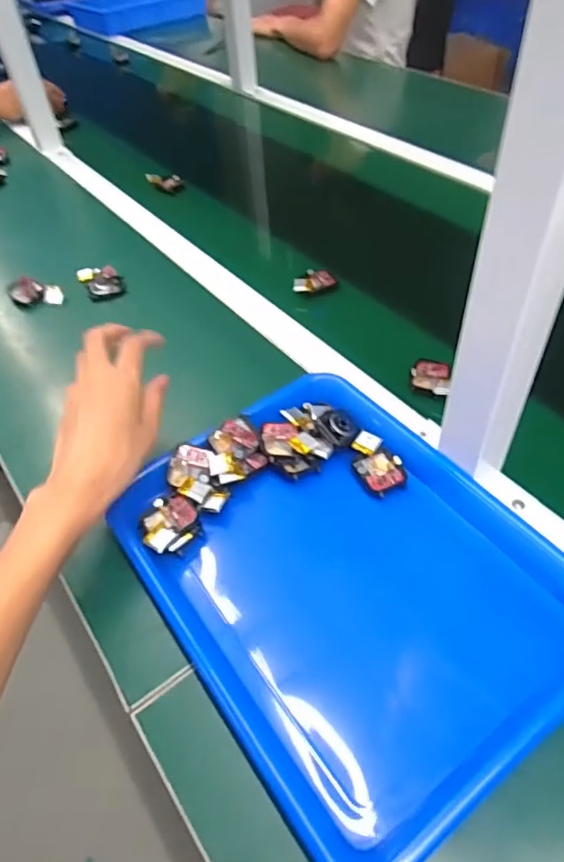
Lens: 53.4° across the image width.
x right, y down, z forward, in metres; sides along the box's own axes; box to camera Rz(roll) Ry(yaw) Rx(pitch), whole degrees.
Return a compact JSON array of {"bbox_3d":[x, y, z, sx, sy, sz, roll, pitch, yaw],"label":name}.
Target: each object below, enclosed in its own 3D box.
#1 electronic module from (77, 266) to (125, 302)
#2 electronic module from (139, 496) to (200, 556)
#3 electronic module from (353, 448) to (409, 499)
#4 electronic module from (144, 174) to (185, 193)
[{"bbox_3d":[-0.232,-0.191,0.726,0.048,0.012,0.076,-26,52,-17],"label":"electronic module"},{"bbox_3d":[-0.090,0.074,0.451,0.046,0.015,0.045,-28,53,-18],"label":"electronic module"},{"bbox_3d":[0.084,0.034,0.484,0.039,0.008,0.043,-14,50,-8],"label":"electronic module"},{"bbox_3d":[-0.187,-0.402,0.904,0.060,0.018,0.030,13,49,-2],"label":"electronic module"}]

